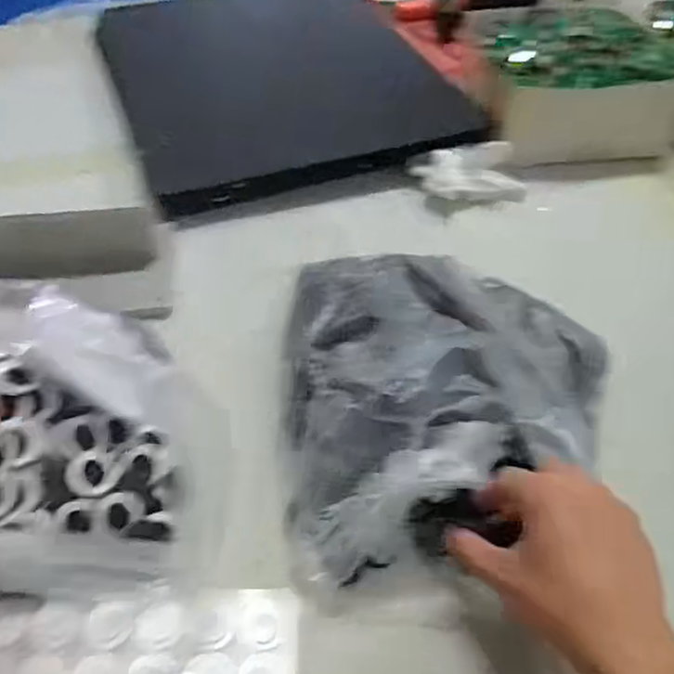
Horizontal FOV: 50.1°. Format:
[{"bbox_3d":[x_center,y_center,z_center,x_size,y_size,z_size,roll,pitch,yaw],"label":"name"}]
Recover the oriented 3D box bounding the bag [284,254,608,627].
[{"bbox_3d":[0.080,0.048,0.515,0.230,0.077,0.272,-2,41,-3],"label":"bag"}]

